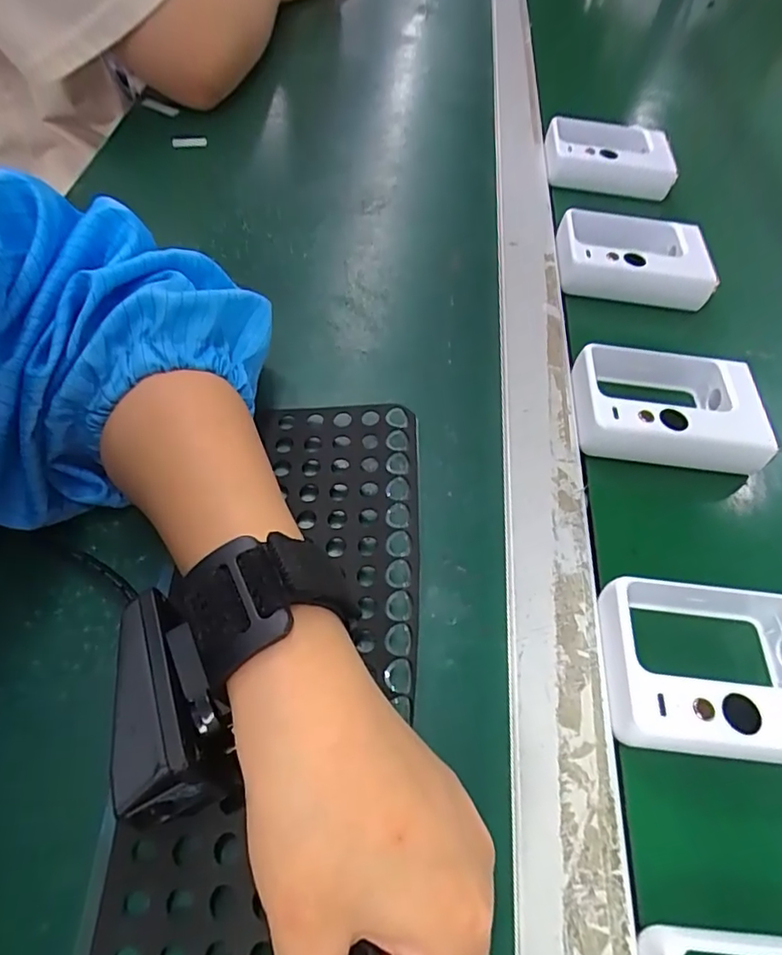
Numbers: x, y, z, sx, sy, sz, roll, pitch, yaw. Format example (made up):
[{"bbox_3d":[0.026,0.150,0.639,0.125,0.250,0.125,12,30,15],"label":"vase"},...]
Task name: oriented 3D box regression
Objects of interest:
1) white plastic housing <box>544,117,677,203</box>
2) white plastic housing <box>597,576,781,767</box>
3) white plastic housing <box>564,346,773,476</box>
[{"bbox_3d":[0.174,-0.260,0.453,0.096,0.029,0.069,11,57,4],"label":"white plastic housing"},{"bbox_3d":[0.134,0.078,0.228,0.101,0.019,0.066,5,56,0],"label":"white plastic housing"},{"bbox_3d":[0.148,-0.041,0.304,0.093,0.022,0.064,8,56,-1],"label":"white plastic housing"}]

